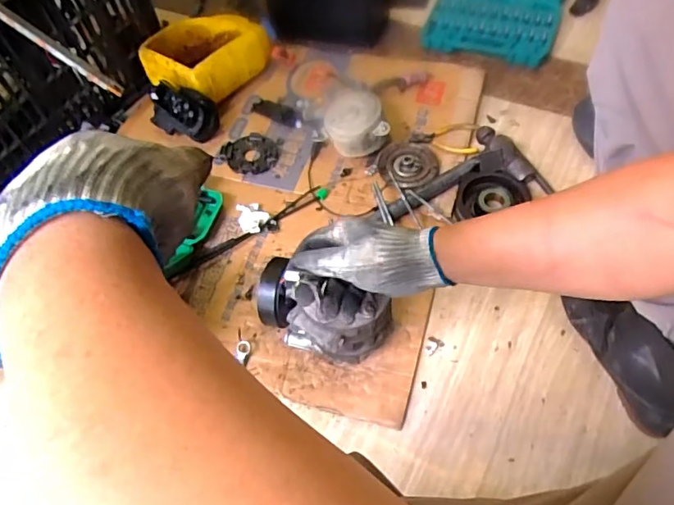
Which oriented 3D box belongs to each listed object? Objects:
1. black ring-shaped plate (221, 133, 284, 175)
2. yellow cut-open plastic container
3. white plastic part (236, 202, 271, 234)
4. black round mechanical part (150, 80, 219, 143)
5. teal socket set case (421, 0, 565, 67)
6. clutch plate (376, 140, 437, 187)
[{"bbox_3d":[-0.153,-0.173,0.906,0.100,0.013,0.091,1,60,-2],"label":"black ring-shaped plate"},{"bbox_3d":[-0.245,-0.368,0.976,0.184,0.091,0.198,24,63,19],"label":"yellow cut-open plastic container"},{"bbox_3d":[-0.133,-0.057,0.824,0.048,0.015,0.060,-18,58,-6],"label":"white plastic part"},{"bbox_3d":[-0.266,-0.243,0.909,0.114,0.078,0.073,18,61,16],"label":"black round mechanical part"},{"bbox_3d":[0.356,-0.551,1.104,0.251,0.040,0.414,17,61,15],"label":"teal socket set case"},{"bbox_3d":[0.116,-0.146,0.852,0.096,0.018,0.093,-2,57,4],"label":"clutch plate"}]

